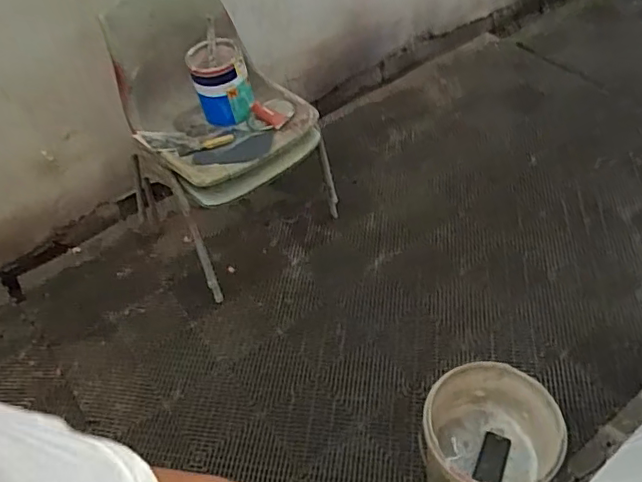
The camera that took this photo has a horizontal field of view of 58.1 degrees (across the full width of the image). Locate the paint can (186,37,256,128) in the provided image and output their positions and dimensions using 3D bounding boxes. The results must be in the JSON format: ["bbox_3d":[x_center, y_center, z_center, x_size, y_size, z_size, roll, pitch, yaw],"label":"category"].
[{"bbox_3d":[-0.292,-0.464,1.710,0.161,0.223,0.161,-3,48,3],"label":"paint can"}]

